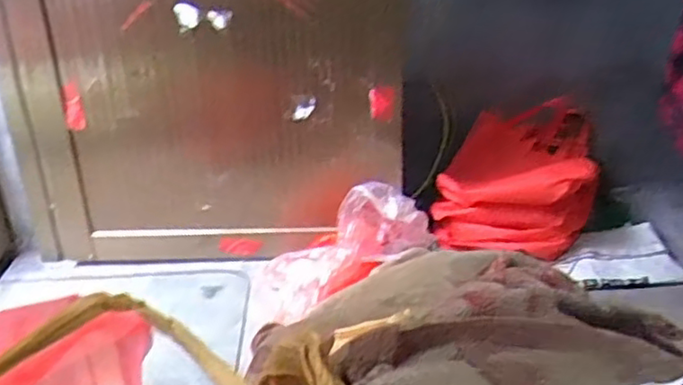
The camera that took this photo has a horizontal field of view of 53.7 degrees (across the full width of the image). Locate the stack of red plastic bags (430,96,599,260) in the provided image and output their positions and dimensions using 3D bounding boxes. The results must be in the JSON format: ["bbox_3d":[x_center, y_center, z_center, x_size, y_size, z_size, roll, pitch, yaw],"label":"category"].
[{"bbox_3d":[0.469,-0.052,1.797,0.379,0.217,0.484,5,25,14],"label":"stack of red plastic bags"}]

